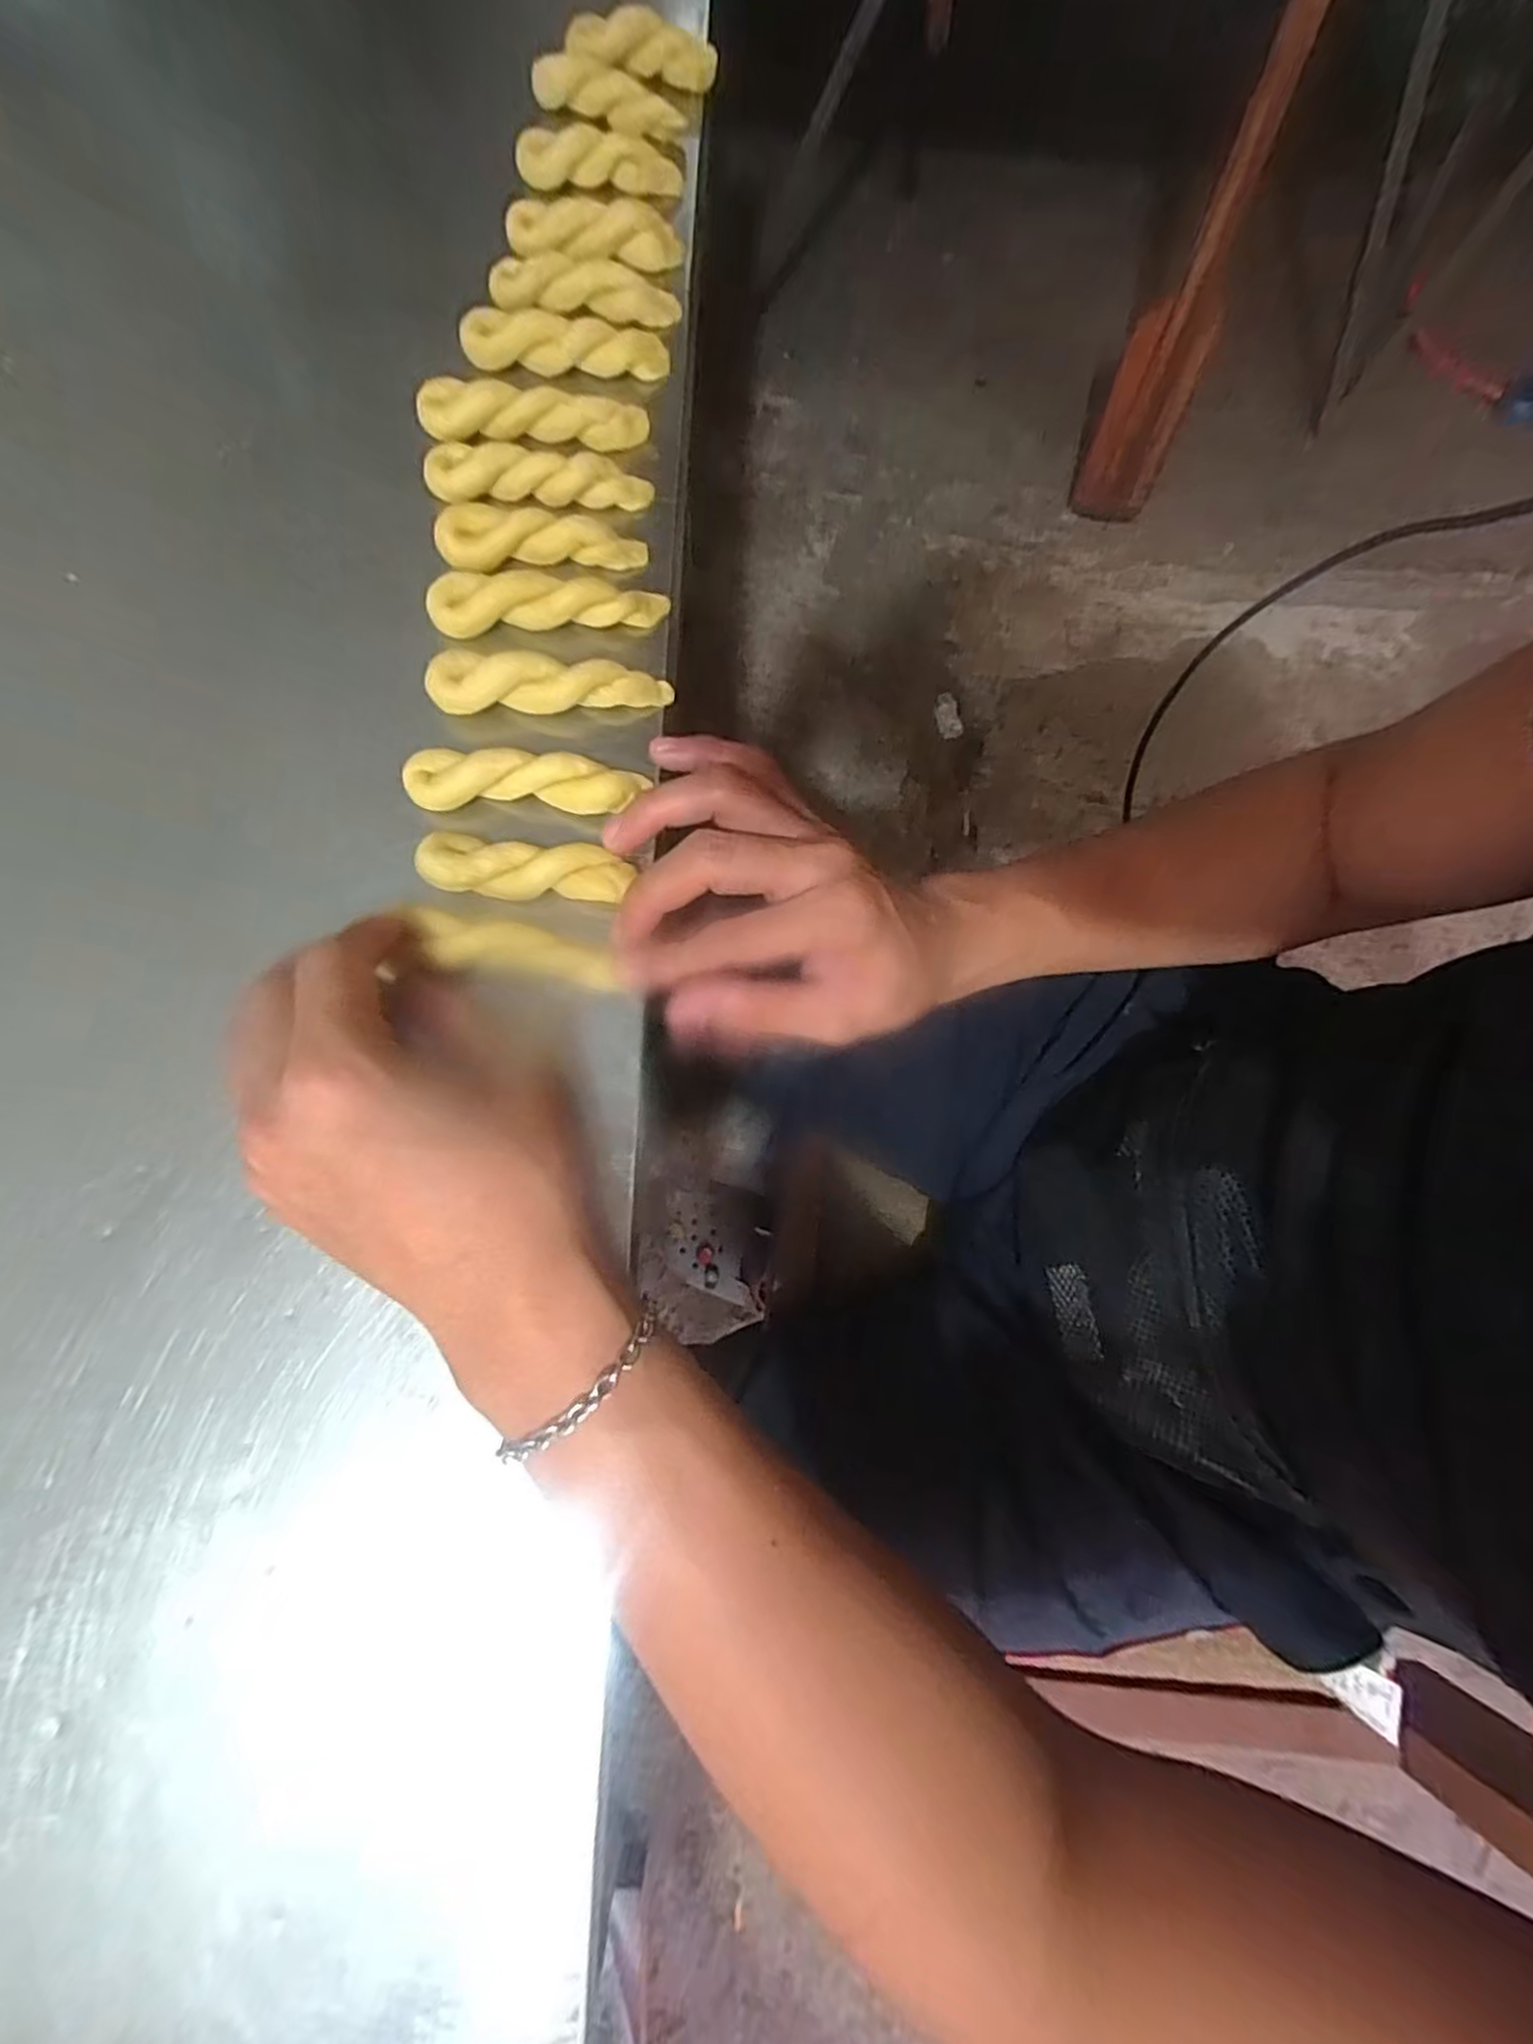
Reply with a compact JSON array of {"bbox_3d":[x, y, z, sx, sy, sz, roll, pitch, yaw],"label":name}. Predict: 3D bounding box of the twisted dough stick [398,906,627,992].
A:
[{"bbox_3d":[-0.095,-0.027,0.284,0.081,0.014,0.021,13,77,-6],"label":"twisted dough stick"}]

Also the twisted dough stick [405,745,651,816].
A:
[{"bbox_3d":[-0.099,-0.099,0.308,0.094,0.012,0.022,2,77,-3],"label":"twisted dough stick"}]

